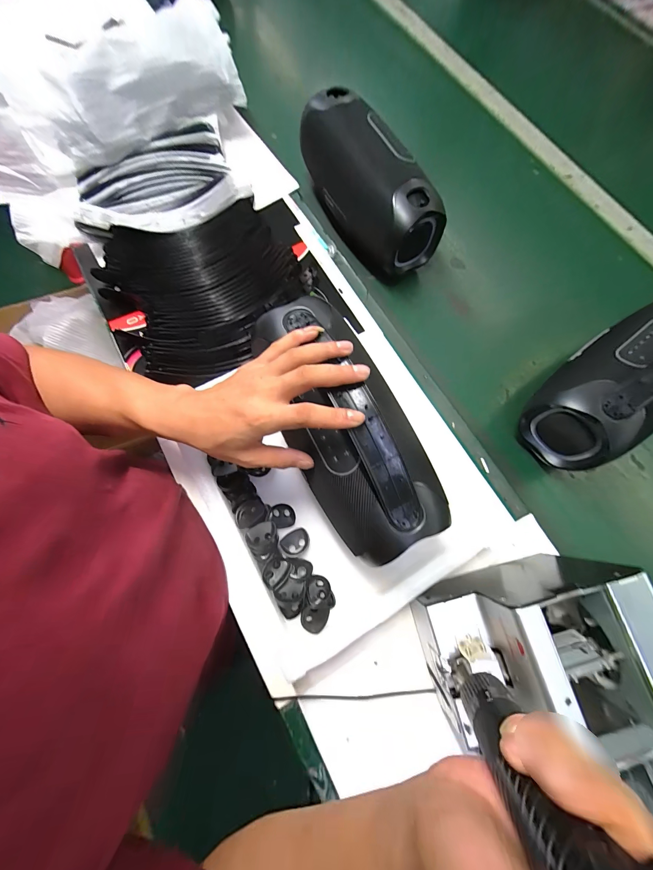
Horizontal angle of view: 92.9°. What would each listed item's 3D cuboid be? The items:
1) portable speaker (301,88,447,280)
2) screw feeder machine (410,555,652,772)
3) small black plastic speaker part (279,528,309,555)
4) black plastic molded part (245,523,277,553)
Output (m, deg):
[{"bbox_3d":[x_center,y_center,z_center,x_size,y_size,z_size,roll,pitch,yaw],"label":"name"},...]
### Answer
[{"bbox_3d":[0.048,-0.424,0.521,0.113,0.133,0.320,-31,76,-11],"label":"portable speaker"},{"bbox_3d":[0.201,0.210,0.310,0.180,0.143,0.122,-12,73,-6],"label":"screw feeder machine"},{"bbox_3d":[-0.038,0.132,0.380,0.034,0.006,0.027,-23,75,-9],"label":"small black plastic speaker part"},{"bbox_3d":[-0.075,0.124,0.369,0.034,0.015,0.035,1,73,-2],"label":"black plastic molded part"}]

